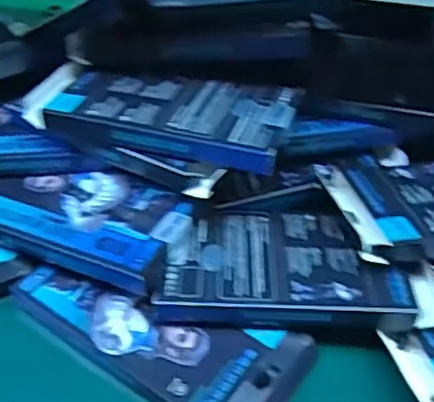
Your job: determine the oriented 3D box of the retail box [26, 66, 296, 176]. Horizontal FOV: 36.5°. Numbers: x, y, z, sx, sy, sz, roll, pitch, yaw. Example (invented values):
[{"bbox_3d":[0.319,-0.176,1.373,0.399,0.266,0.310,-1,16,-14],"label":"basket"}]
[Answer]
[{"bbox_3d":[-0.037,-0.066,0.456,0.176,0.022,0.082,13,44,10],"label":"retail box"}]

